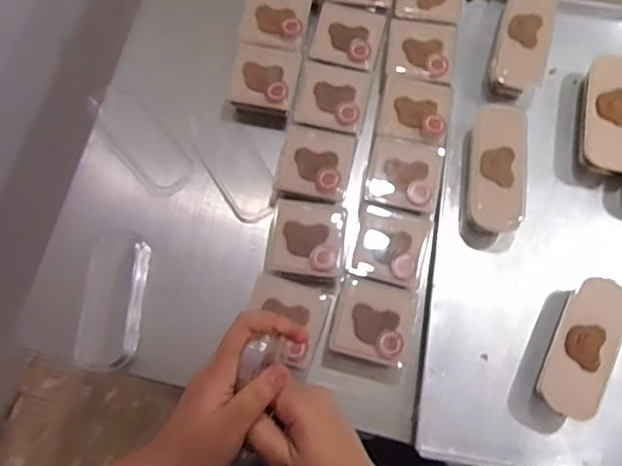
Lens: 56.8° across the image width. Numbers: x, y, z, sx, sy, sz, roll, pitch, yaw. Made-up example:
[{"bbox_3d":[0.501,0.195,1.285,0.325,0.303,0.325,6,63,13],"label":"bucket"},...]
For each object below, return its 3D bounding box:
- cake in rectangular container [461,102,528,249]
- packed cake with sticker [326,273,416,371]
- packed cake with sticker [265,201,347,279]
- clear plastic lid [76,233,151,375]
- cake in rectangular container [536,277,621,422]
[{"bbox_3d":[0.223,-0.067,0.695,0.070,0.049,0.173,9,79,-5],"label":"cake in rectangular container"},{"bbox_3d":[0.070,0.100,0.643,0.087,0.030,0.087,13,73,4],"label":"packed cake with sticker"},{"bbox_3d":[-0.004,0.007,0.670,0.085,0.034,0.085,6,72,2],"label":"packed cake with sticker"},{"bbox_3d":[-0.225,0.075,0.659,0.065,0.027,0.156,4,72,1],"label":"clear plastic lid"},{"bbox_3d":[0.297,0.126,0.633,0.062,0.045,0.149,23,73,7],"label":"cake in rectangular container"}]

